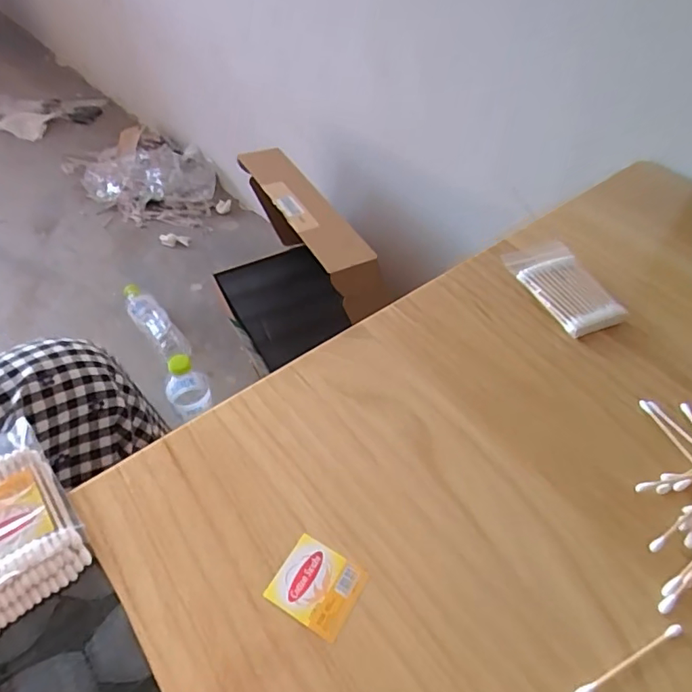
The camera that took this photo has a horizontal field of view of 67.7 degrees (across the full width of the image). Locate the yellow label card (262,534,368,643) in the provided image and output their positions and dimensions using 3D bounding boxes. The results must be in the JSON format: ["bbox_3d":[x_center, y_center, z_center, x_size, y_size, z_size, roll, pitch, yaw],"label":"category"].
[{"bbox_3d":[-0.015,0.126,0.272,0.043,0.004,0.038,26,55,19],"label":"yellow label card"}]

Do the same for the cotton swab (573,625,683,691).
[{"bbox_3d":[0.140,0.155,0.253,0.070,0.004,0.005,-20,54,-17],"label":"cotton swab"}]

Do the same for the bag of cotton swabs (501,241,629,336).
[{"bbox_3d":[0.174,-0.048,0.419,0.053,0.018,0.093,-16,53,-14],"label":"bag of cotton swabs"}]

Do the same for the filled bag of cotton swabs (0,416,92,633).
[{"bbox_3d":[-0.193,0.091,0.285,0.063,0.016,0.118,-33,59,-25],"label":"filled bag of cotton swabs"}]

